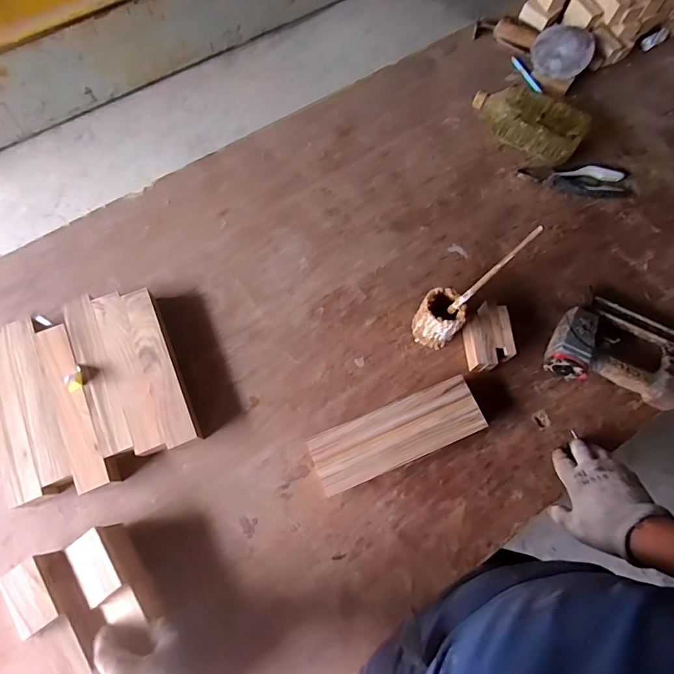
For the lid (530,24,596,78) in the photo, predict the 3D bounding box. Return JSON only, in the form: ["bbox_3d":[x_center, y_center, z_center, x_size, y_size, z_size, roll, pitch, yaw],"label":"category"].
[{"bbox_3d":[0.465,-0.594,0.888,0.120,0.013,0.112,-4,78,21],"label":"lid"}]

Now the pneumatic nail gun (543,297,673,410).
[{"bbox_3d":[0.473,0.026,0.684,0.254,0.059,0.149,21,72,5],"label":"pneumatic nail gun"}]

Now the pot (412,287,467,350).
[{"bbox_3d":[0.160,-0.028,0.675,0.067,0.098,0.065,1,71,-2],"label":"pot"}]

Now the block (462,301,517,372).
[{"bbox_3d":[0.243,0.000,0.692,0.070,0.044,0.103,-7,72,-5],"label":"block"}]

